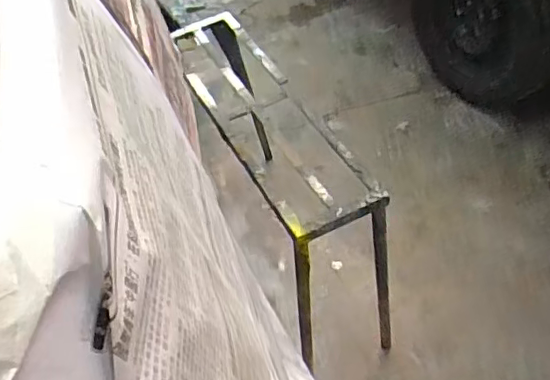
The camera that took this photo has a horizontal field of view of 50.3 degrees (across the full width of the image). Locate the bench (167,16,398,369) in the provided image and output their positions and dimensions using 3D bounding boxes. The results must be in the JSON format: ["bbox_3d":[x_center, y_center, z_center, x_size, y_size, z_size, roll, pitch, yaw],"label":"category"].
[{"bbox_3d":[-0.012,-0.026,1.567,0.246,0.572,0.872,-24,50,-11],"label":"bench"}]

